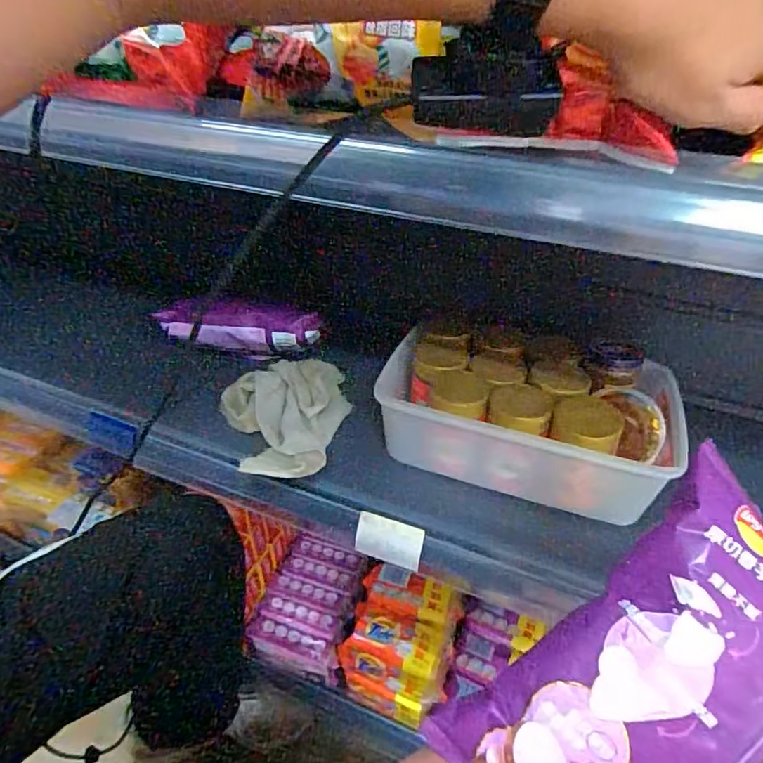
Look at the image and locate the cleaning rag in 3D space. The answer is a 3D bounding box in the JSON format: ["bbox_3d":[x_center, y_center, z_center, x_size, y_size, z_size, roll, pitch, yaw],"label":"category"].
[{"bbox_3d":[-0.121,0.032,0.661,0.147,0.033,0.199,10,37,9],"label":"cleaning rag"}]

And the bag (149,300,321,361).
[{"bbox_3d":[-0.184,-0.064,0.699,0.201,0.082,0.025,4,37,0],"label":"bag"}]

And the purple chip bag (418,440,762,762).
[{"bbox_3d":[0.151,0.169,0.268,0.150,0.040,0.216,43,94,21],"label":"purple chip bag"}]

